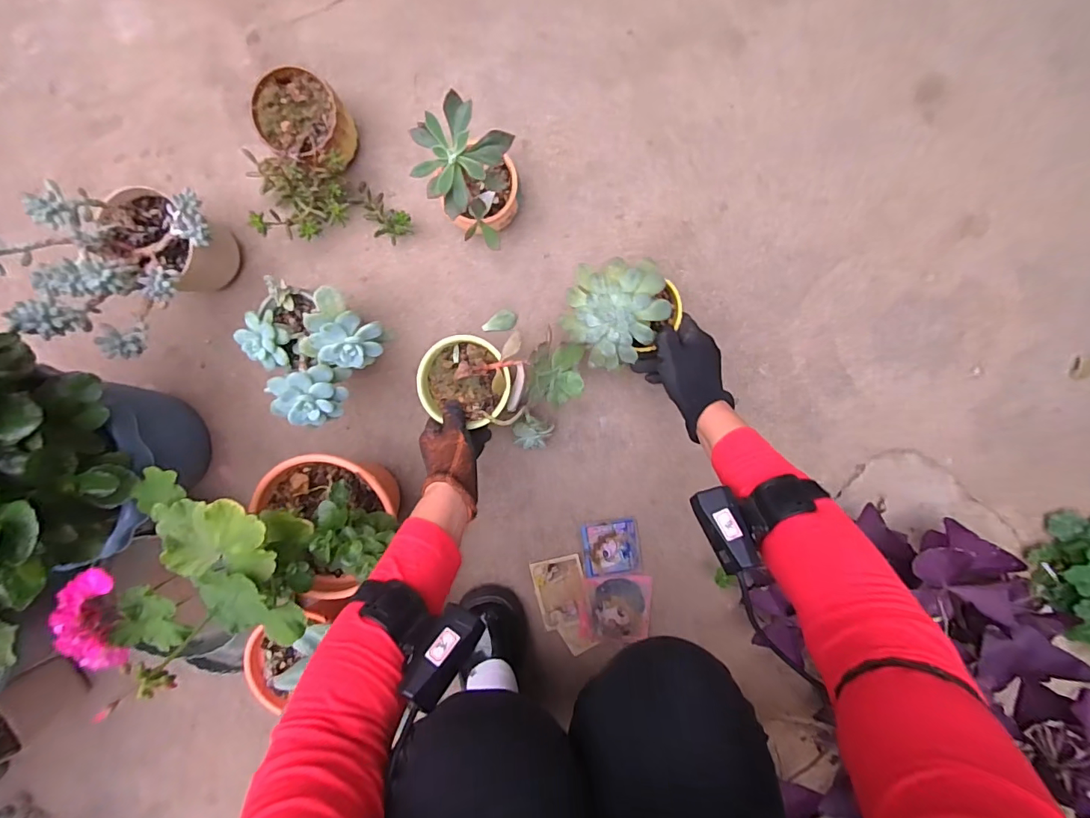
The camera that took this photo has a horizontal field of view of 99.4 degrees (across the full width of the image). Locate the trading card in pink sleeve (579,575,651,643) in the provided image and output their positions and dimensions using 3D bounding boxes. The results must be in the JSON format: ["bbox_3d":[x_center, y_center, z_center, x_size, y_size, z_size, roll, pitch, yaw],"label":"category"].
[{"bbox_3d":[0.104,0.291,0.672,0.100,0.008,0.099,4,98,2],"label":"trading card in pink sleeve"}]

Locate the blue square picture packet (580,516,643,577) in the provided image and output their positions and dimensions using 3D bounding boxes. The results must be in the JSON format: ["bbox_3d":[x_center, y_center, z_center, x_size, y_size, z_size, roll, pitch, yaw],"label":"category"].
[{"bbox_3d":[0.097,0.201,0.666,0.082,0.007,0.082,-6,94,-1],"label":"blue square picture packet"}]

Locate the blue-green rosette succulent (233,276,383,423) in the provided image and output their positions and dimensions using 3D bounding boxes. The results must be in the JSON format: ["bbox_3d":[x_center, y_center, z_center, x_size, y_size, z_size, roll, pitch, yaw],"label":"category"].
[{"bbox_3d":[-0.263,-0.068,0.501,0.137,0.078,0.142,0,99,1],"label":"blue-green rosette succulent"}]

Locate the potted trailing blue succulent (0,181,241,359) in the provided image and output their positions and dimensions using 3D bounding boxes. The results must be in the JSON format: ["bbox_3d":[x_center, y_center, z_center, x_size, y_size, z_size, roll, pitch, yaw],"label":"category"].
[{"bbox_3d":[-0.474,-0.173,0.537,0.148,0.200,0.188,28,98,-2],"label":"potted trailing blue succulent"}]

